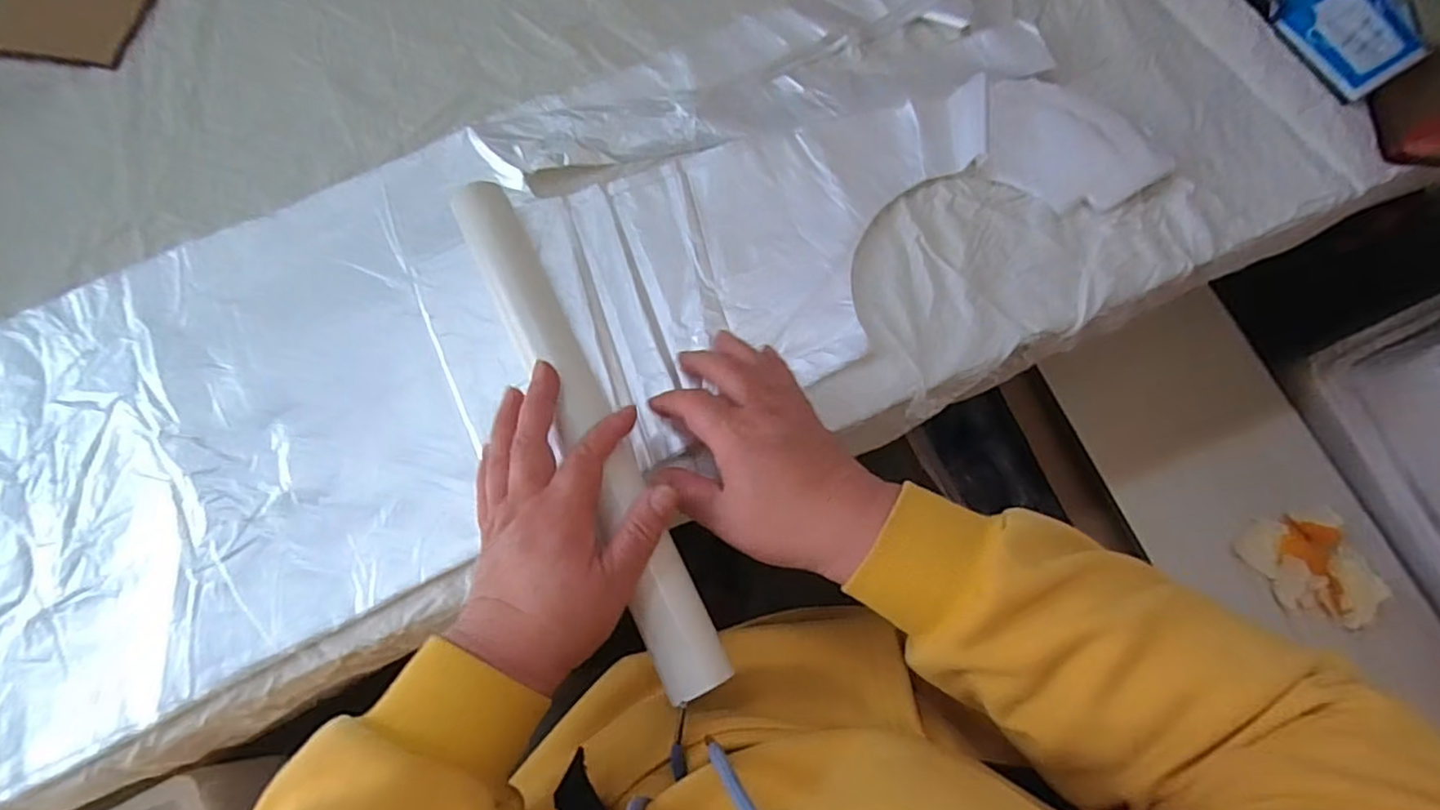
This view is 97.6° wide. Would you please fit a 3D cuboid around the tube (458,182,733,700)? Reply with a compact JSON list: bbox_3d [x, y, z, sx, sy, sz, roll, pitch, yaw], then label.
[{"bbox_3d":[-0.082,0.003,0.384,0.040,0.037,0.347,-25,72,-7],"label":"tube"}]

